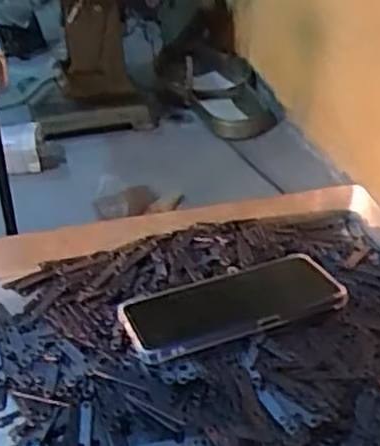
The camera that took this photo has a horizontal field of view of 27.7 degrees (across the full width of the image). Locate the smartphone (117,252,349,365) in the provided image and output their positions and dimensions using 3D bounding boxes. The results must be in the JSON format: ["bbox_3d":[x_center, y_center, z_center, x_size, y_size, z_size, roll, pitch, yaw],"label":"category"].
[{"bbox_3d":[0.031,0.062,0.596,0.163,0.008,0.084,-15,32,-12],"label":"smartphone"}]

